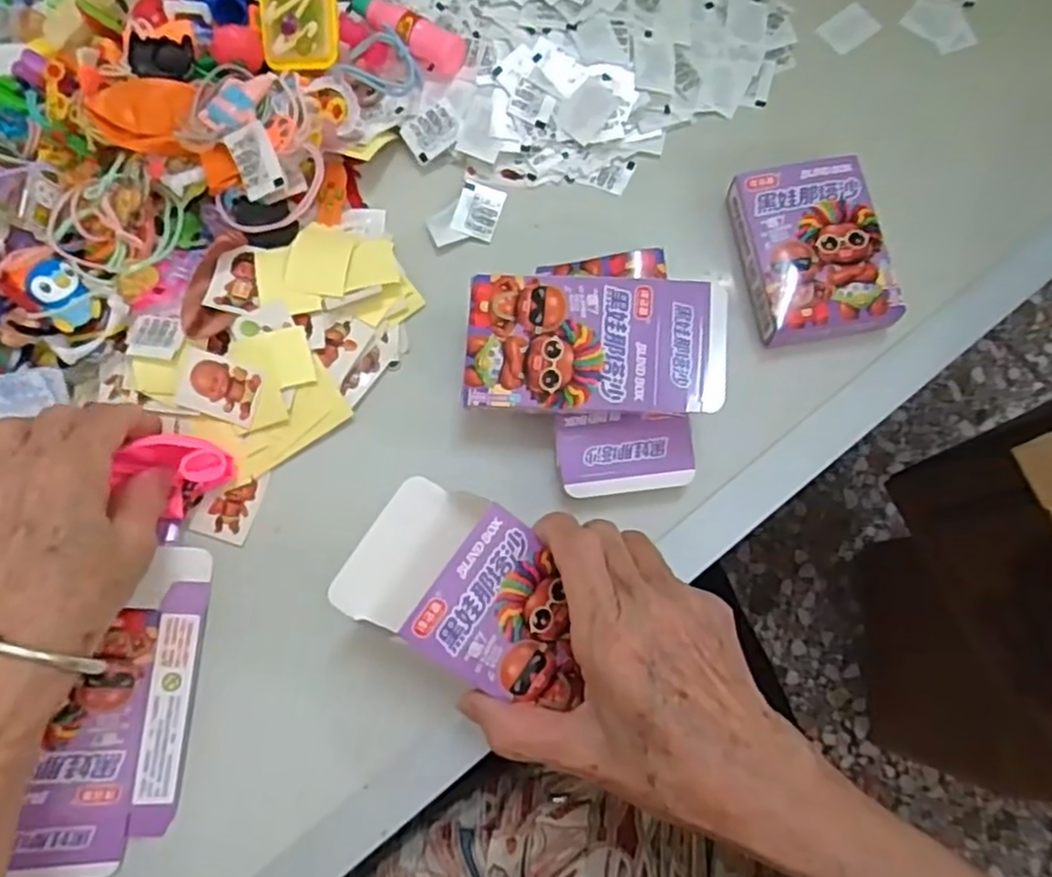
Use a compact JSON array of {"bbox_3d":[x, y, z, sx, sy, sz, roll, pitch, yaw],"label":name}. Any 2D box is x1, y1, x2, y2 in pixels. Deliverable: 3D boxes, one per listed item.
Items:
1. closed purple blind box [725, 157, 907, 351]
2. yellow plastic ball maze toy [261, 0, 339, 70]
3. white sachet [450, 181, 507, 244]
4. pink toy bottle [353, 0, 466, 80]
[{"bbox_3d":[0.149,-0.097,0.378,0.066,0.026,0.092,-9,76,-1],"label":"closed purple blind box"},{"bbox_3d":[-0.120,-0.220,0.378,0.042,0.005,0.046,5,107,12],"label":"yellow plastic ball maze toy"},{"bbox_3d":[-0.027,-0.127,0.401,0.025,0.004,0.033,16,77,5],"label":"white sachet"},{"bbox_3d":[-0.067,-0.227,0.395,0.073,0.016,0.019,33,79,9],"label":"pink toy bottle"}]

